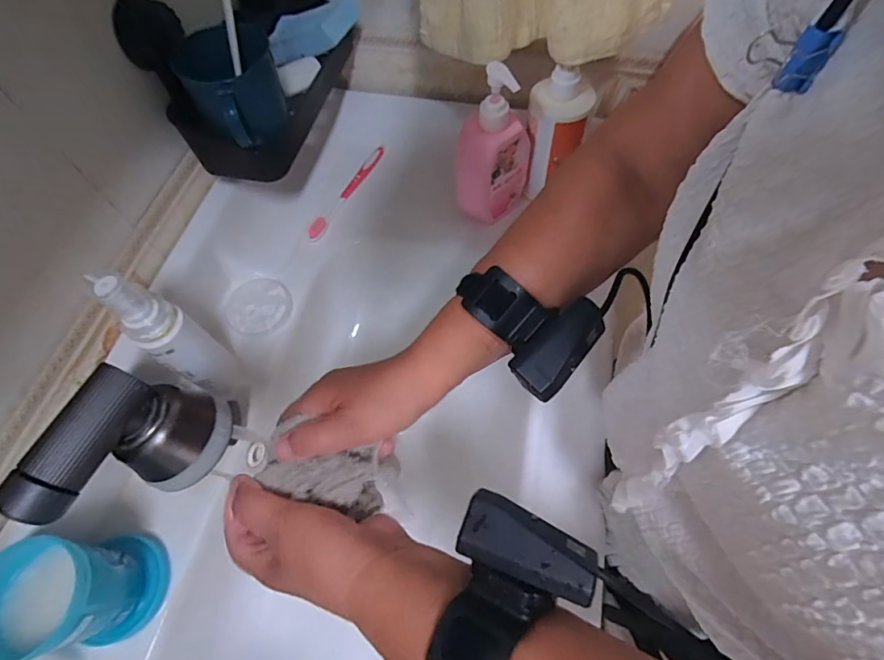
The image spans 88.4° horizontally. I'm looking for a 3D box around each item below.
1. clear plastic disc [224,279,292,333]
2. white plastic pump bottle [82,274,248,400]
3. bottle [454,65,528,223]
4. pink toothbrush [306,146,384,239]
[{"bbox_3d":[-0.210,-0.029,0.520,0.070,0.014,0.066,-1,62,2],"label":"clear plastic disc"},{"bbox_3d":[-0.237,0.013,0.410,0.046,0.178,0.047,-16,63,-6],"label":"white plastic pump bottle"},{"bbox_3d":[0.057,-0.196,0.497,0.086,0.183,0.052,-27,54,-11],"label":"bottle"},{"bbox_3d":[-0.127,-0.184,0.603,0.020,0.013,0.170,24,65,14],"label":"pink toothbrush"}]

